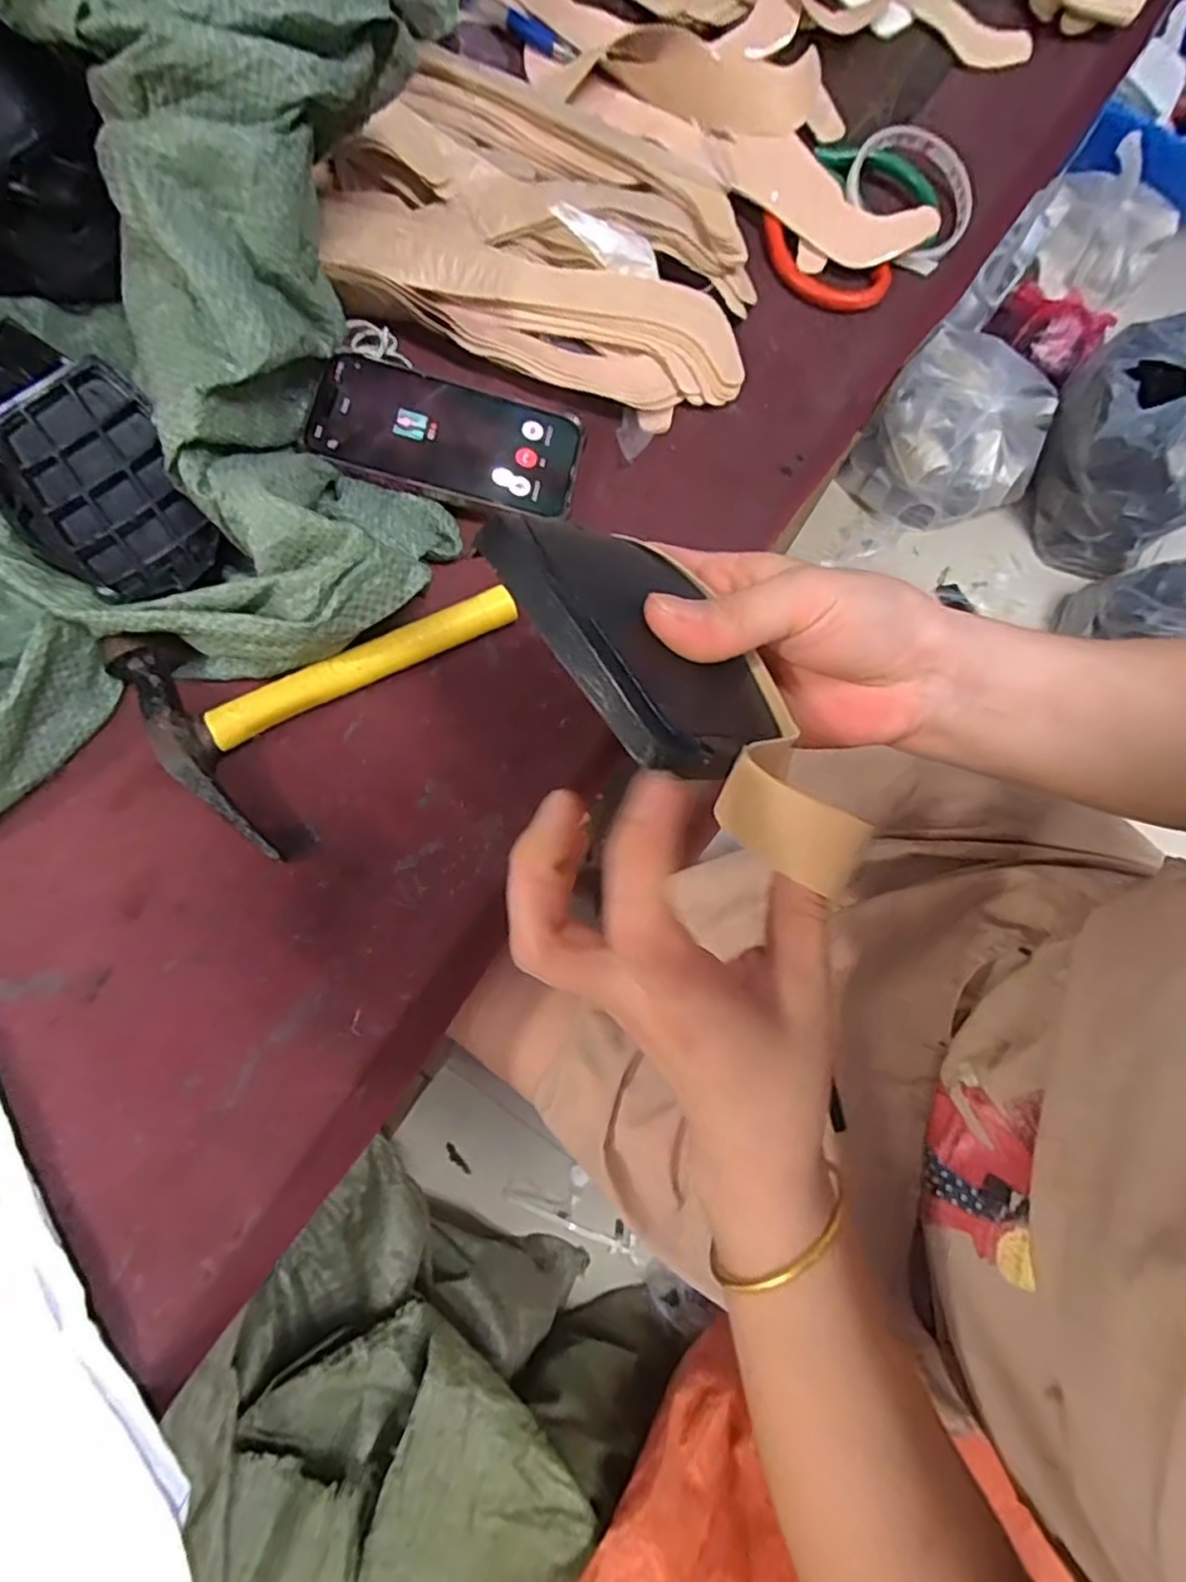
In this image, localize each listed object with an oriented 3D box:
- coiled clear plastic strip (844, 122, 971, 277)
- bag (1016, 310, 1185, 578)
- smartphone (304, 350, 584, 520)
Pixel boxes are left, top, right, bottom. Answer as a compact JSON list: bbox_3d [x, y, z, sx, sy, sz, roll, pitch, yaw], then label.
[{"bbox_3d":[0.207,-0.388,0.428,0.082,0.021,0.081,38,80,5],"label":"coiled clear plastic strip"},{"bbox_3d":[0.859,-0.543,1.065,0.287,0.257,0.252,42,80,5],"label":"bag"},{"bbox_3d":[-0.080,-0.201,0.374,0.145,0.007,0.070,10,75,-9],"label":"smartphone"}]

